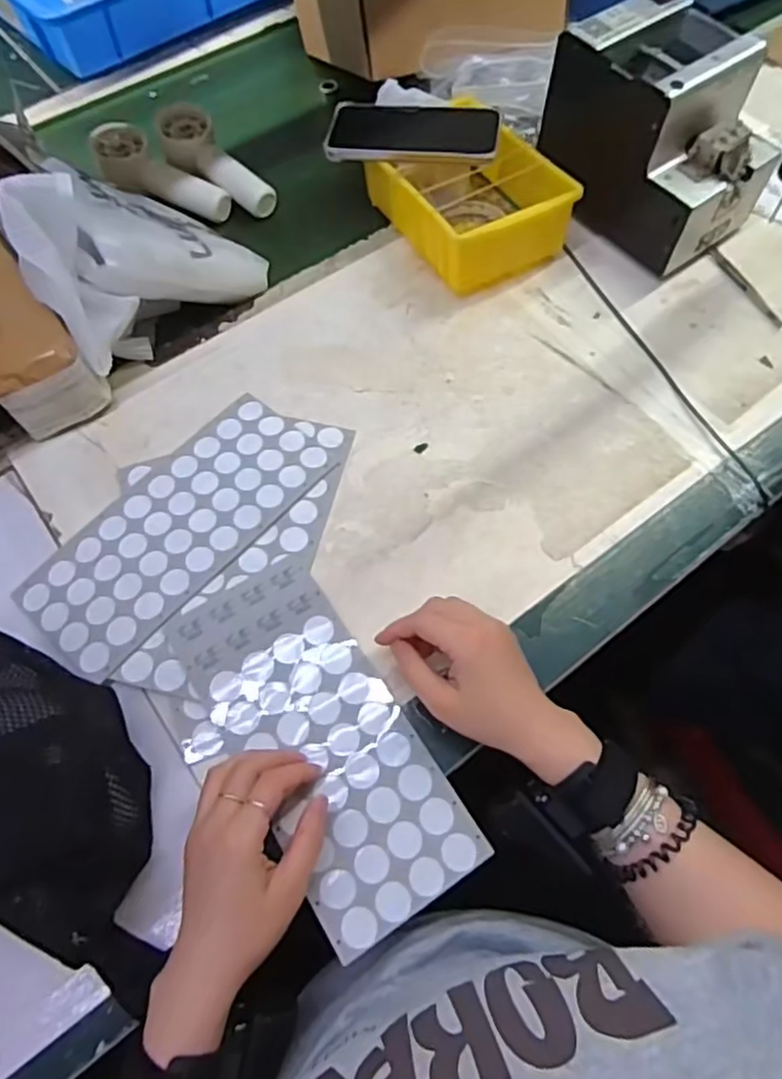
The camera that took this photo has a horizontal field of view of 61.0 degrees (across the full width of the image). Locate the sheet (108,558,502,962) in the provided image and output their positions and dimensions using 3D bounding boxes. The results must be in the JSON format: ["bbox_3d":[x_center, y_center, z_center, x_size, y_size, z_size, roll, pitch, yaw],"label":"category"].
[{"bbox_3d":[-0.053,0.133,0.448,0.132,0.007,0.246,-39,71,-16],"label":"sheet"}]

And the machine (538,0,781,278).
[{"bbox_3d":[0.251,-0.372,0.616,0.137,0.147,0.174,-32,68,-14],"label":"machine"}]

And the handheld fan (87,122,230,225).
[{"bbox_3d":[-0.245,-0.375,0.687,0.153,0.043,0.064,32,69,15],"label":"handheld fan"}]

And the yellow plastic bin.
[{"bbox_3d":[0.071,-0.336,0.645,0.134,0.067,0.191,-25,66,-11],"label":"yellow plastic bin"}]

